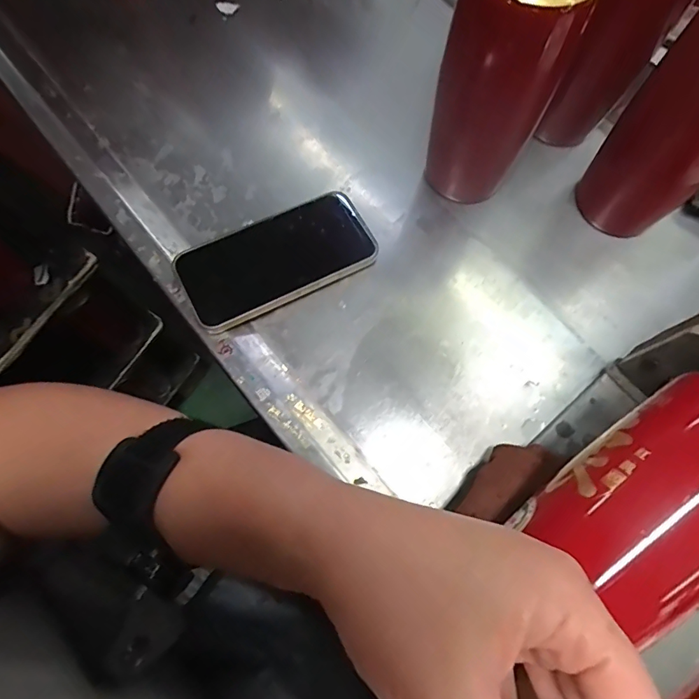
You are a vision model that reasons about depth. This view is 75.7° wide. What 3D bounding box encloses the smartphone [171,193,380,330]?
[{"bbox_3d":[-0.059,-0.075,0.367,0.155,0.016,0.074,-26,68,-8],"label":"smartphone"}]

